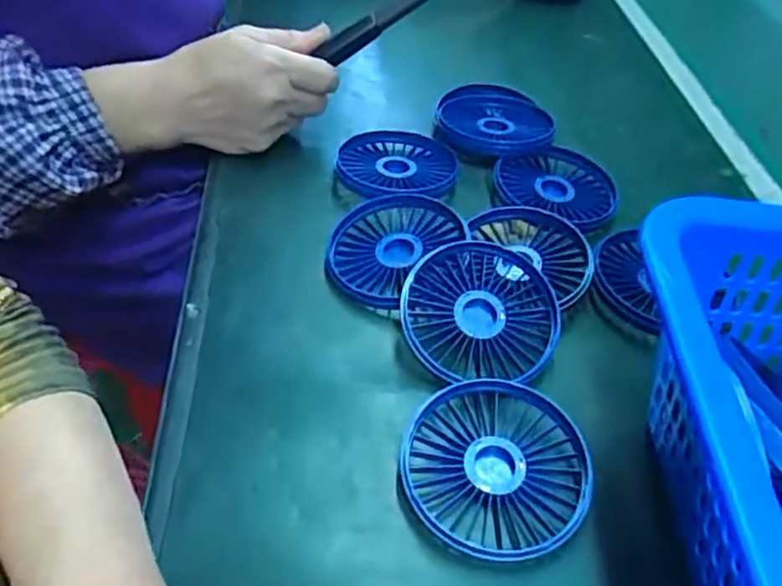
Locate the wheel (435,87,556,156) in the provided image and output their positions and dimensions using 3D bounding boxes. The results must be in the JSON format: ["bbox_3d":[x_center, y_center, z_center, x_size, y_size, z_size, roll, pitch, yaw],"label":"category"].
[{"bbox_3d":[0.081,-0.138,0.521,0.087,0.017,0.084,4,49,-4],"label":"wheel"}]

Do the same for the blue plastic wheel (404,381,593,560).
[{"bbox_3d":[0.051,0.082,0.315,0.090,0.012,0.083,4,49,-4],"label":"blue plastic wheel"}]

